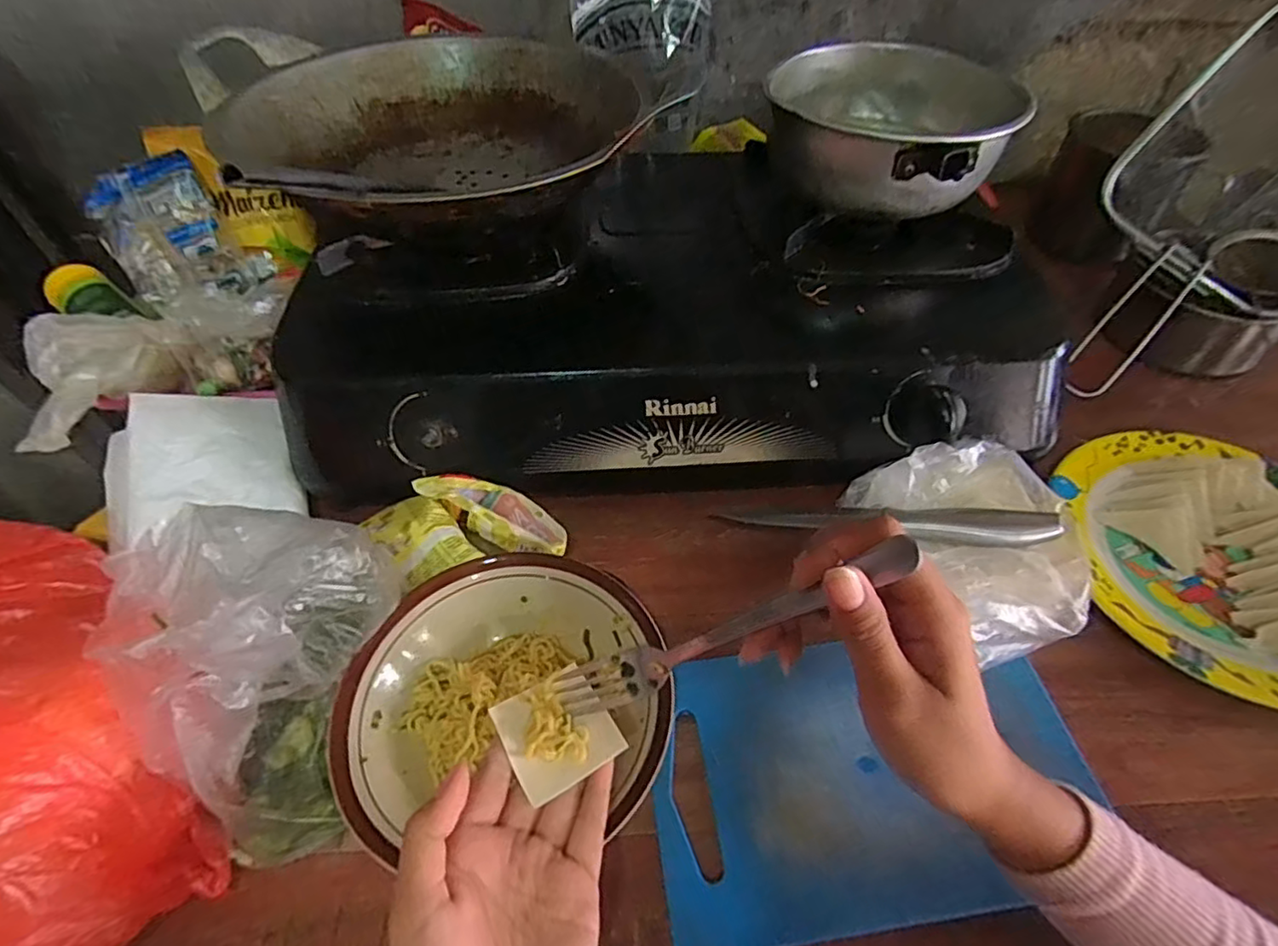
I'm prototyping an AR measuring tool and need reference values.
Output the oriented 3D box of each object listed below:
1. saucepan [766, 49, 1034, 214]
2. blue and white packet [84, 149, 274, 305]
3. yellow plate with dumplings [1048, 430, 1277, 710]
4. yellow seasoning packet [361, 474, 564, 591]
[{"bbox_3d":[0.200,-0.279,0.501,0.185,0.065,0.185,27,58,20],"label":"saucepan"},{"bbox_3d":[-0.386,-0.200,0.524,0.101,0.110,0.017,-26,22,-9],"label":"blue and white packet"},{"bbox_3d":[0.403,0.055,0.432,0.202,0.024,0.209,-1,52,1],"label":"yellow plate with dumplings"},{"bbox_3d":[-0.101,0.028,0.443,0.109,0.036,0.027,25,56,3],"label":"yellow seasoning packet"}]

